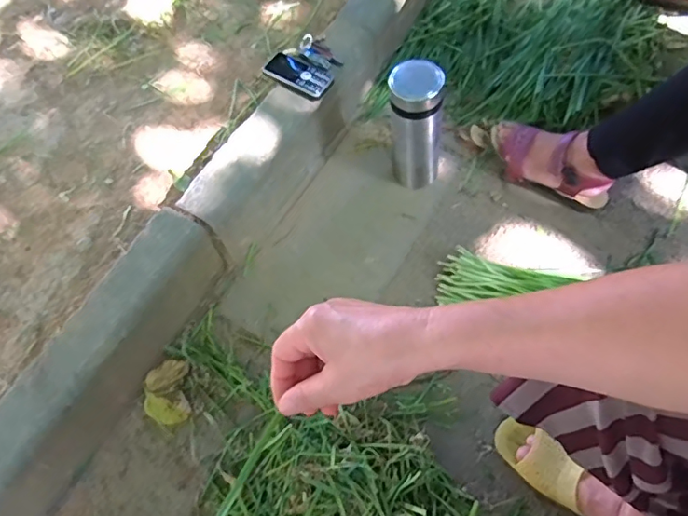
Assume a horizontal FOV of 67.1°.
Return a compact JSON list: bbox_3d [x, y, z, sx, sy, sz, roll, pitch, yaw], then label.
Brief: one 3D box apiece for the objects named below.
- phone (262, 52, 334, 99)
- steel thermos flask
[{"bbox_3d":[-0.083,-0.330,0.931,0.121,0.015,0.060,24,67,17],"label":"phone"},{"bbox_3d":[0.121,-0.221,0.884,0.091,0.223,0.086,0,62,5],"label":"steel thermos flask"}]

